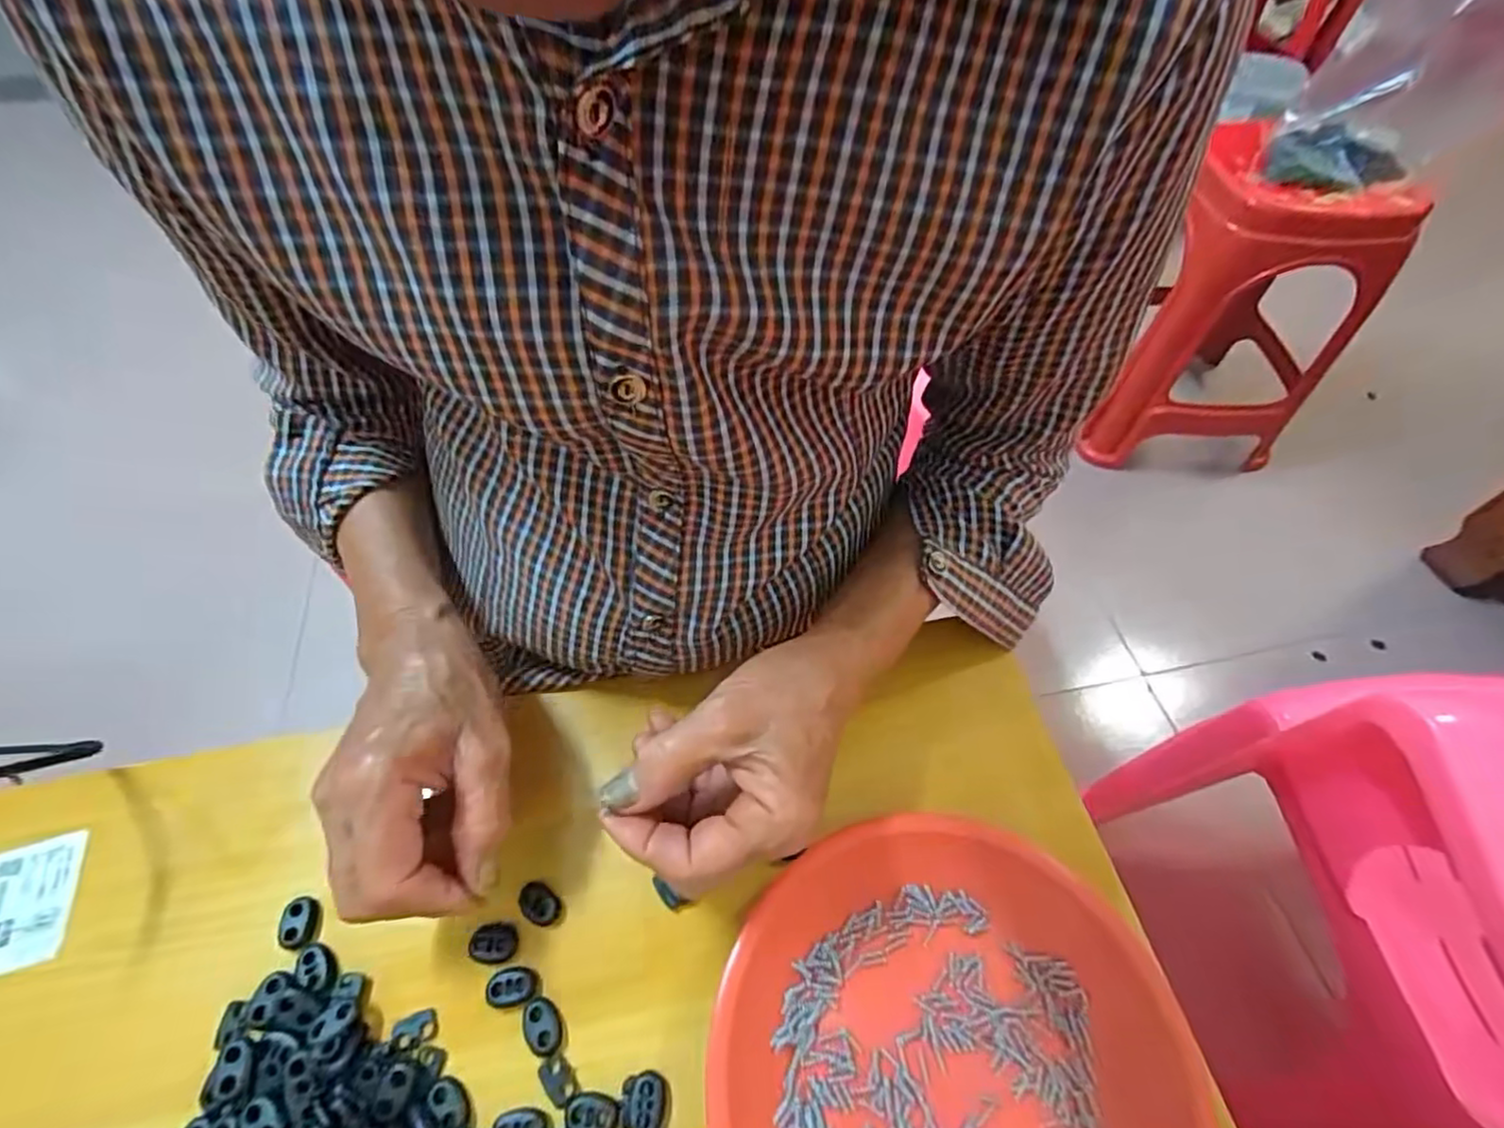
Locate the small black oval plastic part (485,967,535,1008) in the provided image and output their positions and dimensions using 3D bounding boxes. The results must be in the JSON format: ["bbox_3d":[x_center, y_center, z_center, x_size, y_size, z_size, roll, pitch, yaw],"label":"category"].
[{"bbox_3d":[-0.110,0.192,0.290,0.021,0.004,0.014,-8,56,-4],"label":"small black oval plastic part"}]

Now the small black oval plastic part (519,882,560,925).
[{"bbox_3d":[-0.103,0.165,0.311,0.015,0.005,0.022,-39,63,-22],"label":"small black oval plastic part"}]

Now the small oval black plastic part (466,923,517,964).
[{"bbox_3d":[-0.121,0.177,0.299,0.021,0.004,0.016,-1,56,0],"label":"small oval black plastic part"}]

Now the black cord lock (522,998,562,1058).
[{"bbox_3d":[-0.093,0.205,0.283,0.015,0.004,0.022,-20,58,-12],"label":"black cord lock"}]

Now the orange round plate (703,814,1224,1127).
[{"bbox_3d":[0.081,0.213,0.263,0.182,0.030,0.196,0,57,1],"label":"orange round plate"}]

